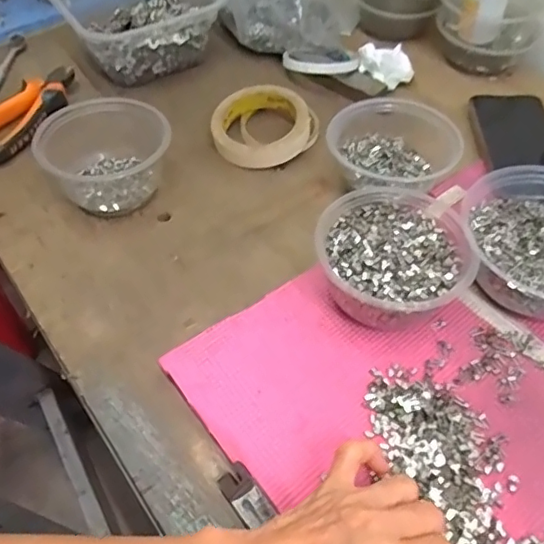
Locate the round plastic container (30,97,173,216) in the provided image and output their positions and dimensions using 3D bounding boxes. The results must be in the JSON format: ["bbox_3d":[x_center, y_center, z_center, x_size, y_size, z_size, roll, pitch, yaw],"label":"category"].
[{"bbox_3d":[-0.153,-0.107,0.525,0.117,0.057,0.115,0,52,-1],"label":"round plastic container"}]

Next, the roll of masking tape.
[{"bbox_3d":[-0.010,-0.148,0.580,0.094,0.042,0.095,-1,53,1],"label":"roll of masking tape"}]

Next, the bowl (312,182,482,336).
[{"bbox_3d":[0.095,-0.010,0.442,0.110,0.057,0.115,0,52,-1],"label":"bowl"}]

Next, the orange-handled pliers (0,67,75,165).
[{"bbox_3d":[-0.256,-0.170,0.593,0.057,0.021,0.154,23,55,16],"label":"orange-handled pliers"}]

